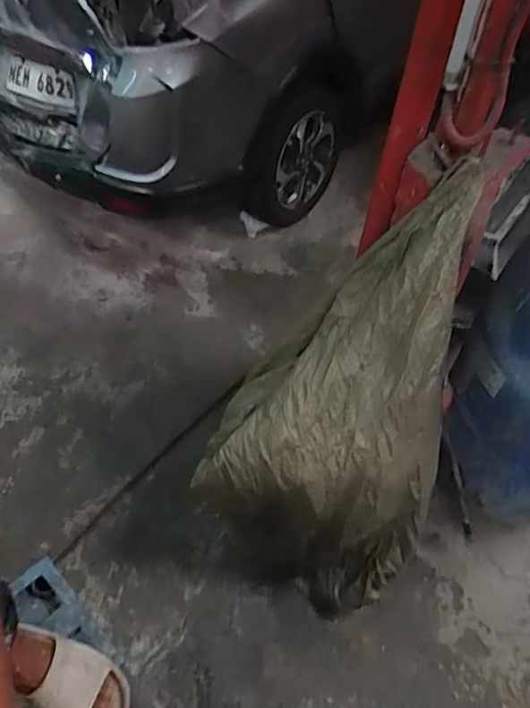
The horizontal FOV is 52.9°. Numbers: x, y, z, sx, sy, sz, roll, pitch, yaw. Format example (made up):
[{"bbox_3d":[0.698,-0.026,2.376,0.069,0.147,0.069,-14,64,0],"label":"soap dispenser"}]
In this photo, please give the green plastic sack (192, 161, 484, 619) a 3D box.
[{"bbox_3d":[0.160,0.133,1.208,0.526,1.120,0.267,22,22,17],"label":"green plastic sack"}]

